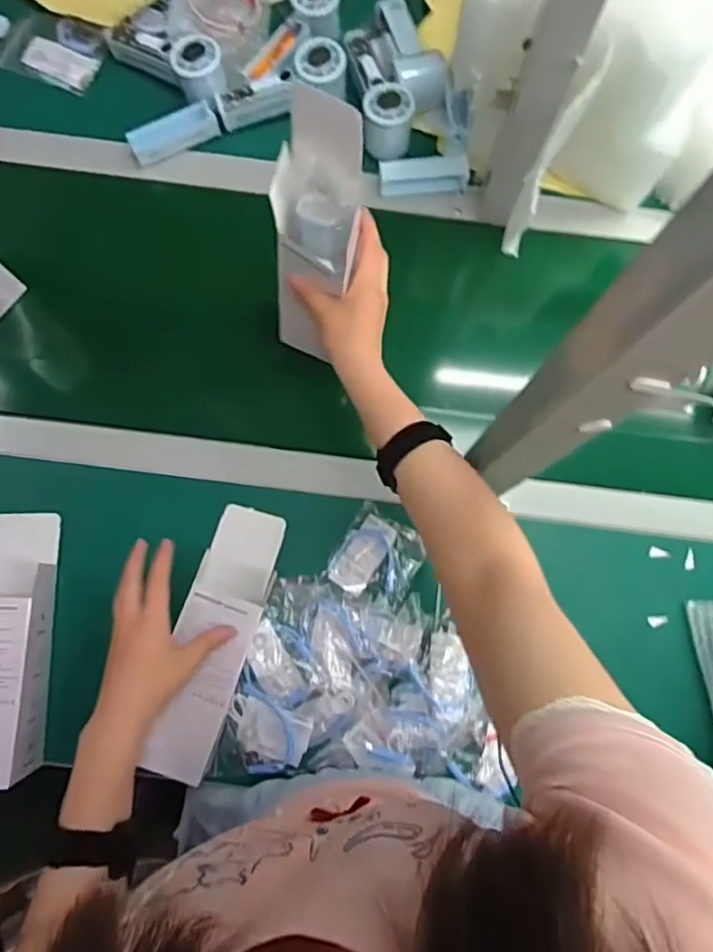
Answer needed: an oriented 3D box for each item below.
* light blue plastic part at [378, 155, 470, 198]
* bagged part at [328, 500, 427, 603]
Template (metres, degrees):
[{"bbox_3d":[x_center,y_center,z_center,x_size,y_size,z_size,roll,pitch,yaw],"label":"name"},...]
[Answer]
[{"bbox_3d":[0.078,-0.349,0.691,0.102,0.021,0.032,0,80,-1],"label":"light blue plastic part"},{"bbox_3d":[0.022,0.086,0.621,0.081,0.008,0.086,31,81,4],"label":"bagged part"}]

